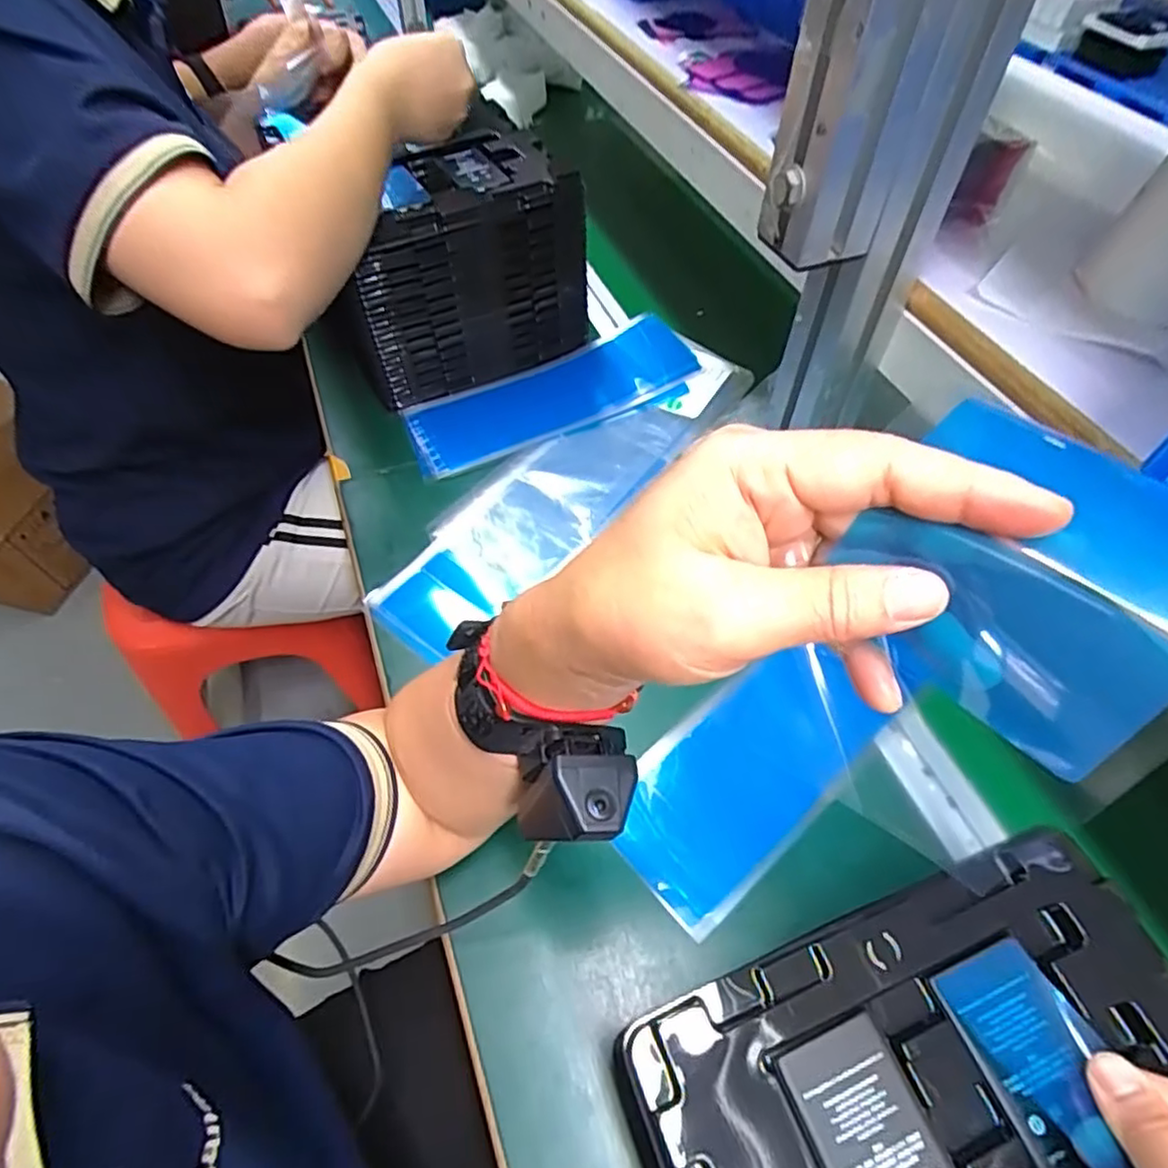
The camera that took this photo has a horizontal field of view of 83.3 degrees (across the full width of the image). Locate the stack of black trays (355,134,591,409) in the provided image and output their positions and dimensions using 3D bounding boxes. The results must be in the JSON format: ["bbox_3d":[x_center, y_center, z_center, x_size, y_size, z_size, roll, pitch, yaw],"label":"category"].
[{"bbox_3d":[-0.123,-0.287,0.617,0.223,0.169,0.126,-24,59,-17],"label":"stack of black trays"}]

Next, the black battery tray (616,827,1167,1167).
[{"bbox_3d":[0.164,0.246,0.211,0.224,0.026,0.267,-18,57,-13],"label":"black battery tray"}]

